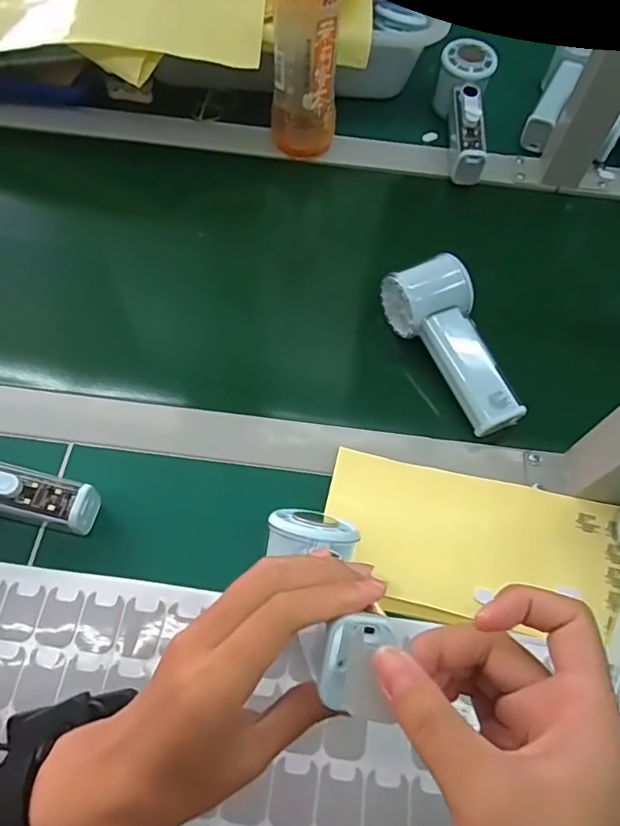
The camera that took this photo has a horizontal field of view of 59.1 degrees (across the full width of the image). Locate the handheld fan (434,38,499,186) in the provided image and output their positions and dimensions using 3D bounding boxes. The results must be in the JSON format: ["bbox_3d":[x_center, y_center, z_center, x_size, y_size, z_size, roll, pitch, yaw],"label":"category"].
[{"bbox_3d":[0.163,-0.309,0.575,0.054,0.057,0.157,2,77,-1],"label":"handheld fan"}]

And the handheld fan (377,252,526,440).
[{"bbox_3d":[0.113,-0.052,0.445,0.063,0.057,0.145,-14,63,-9],"label":"handheld fan"}]

